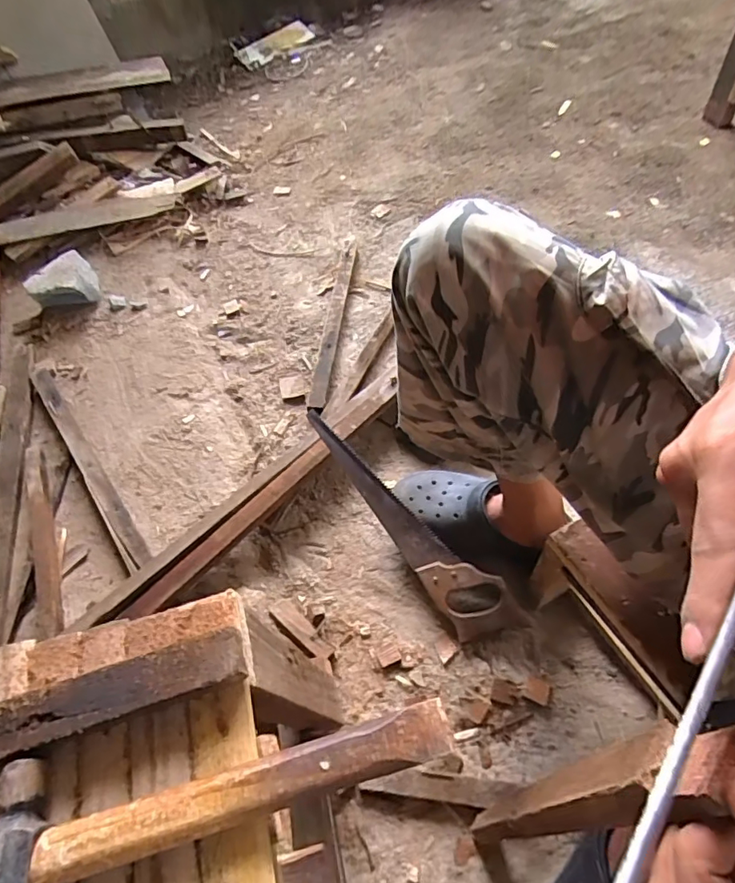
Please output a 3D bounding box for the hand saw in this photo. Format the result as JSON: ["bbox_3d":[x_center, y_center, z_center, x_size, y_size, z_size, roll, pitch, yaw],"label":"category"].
[{"bbox_3d":[0.060,0.100,0.744,0.091,0.019,0.416,-36,74,2],"label":"hand saw"}]

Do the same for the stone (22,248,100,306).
[{"bbox_3d":[-0.649,-0.333,1.084,0.129,0.072,0.096,-21,61,-8],"label":"stone"}]

